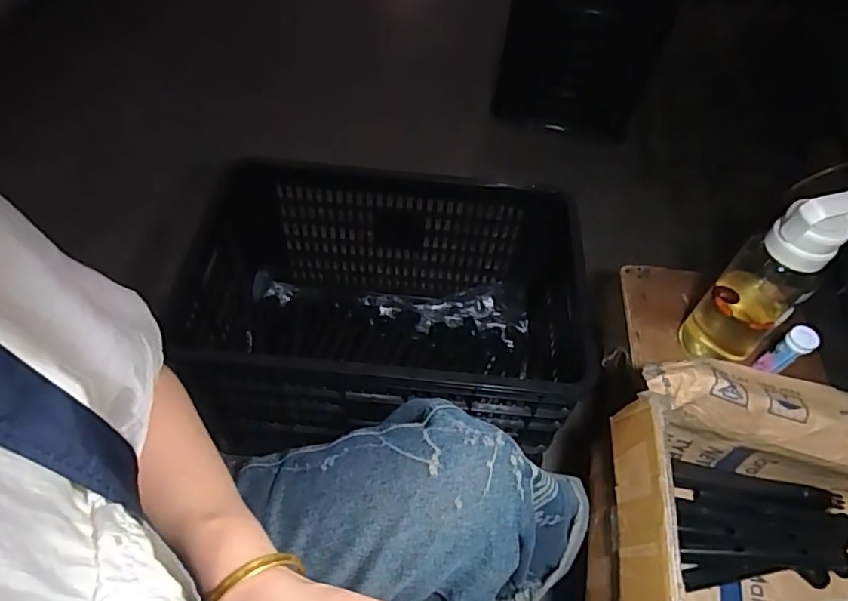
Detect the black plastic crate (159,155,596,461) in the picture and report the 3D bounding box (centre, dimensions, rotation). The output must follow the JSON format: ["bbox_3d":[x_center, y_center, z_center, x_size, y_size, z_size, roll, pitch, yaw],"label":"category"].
[{"bbox_3d":[-0.029,0.028,0.910,0.587,0.304,0.373,4,54,0],"label":"black plastic crate"}]

